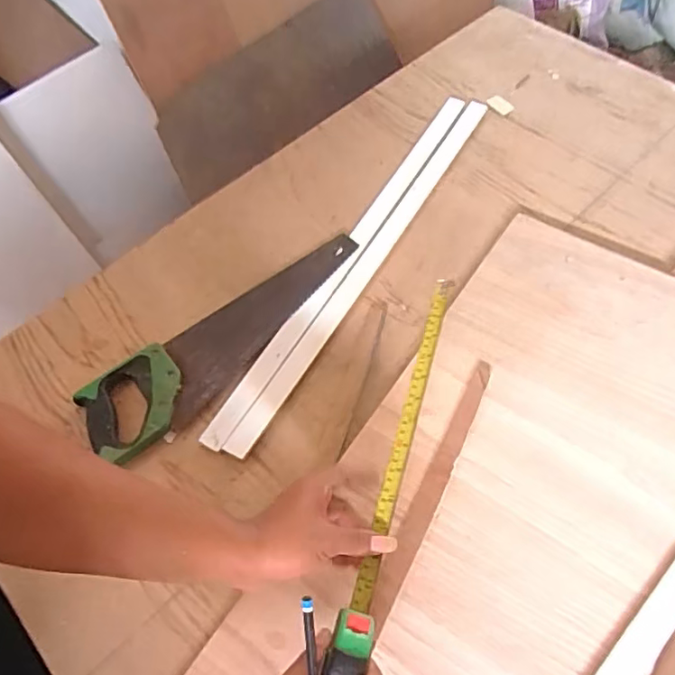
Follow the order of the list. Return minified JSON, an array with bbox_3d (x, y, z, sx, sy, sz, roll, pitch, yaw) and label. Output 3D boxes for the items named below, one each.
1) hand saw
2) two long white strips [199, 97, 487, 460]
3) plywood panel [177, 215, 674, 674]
[{"bbox_3d":[-0.127,0.003,0.740,0.414,0.022,0.119,-34,63,-16],"label":"hand saw"},{"bbox_3d":[0.040,-0.132,0.818,0.062,0.010,0.697,26,63,17],"label":"two long white strips"},{"bbox_3d":[0.163,0.195,0.602,0.370,0.024,0.791,28,65,18],"label":"plywood panel"}]

